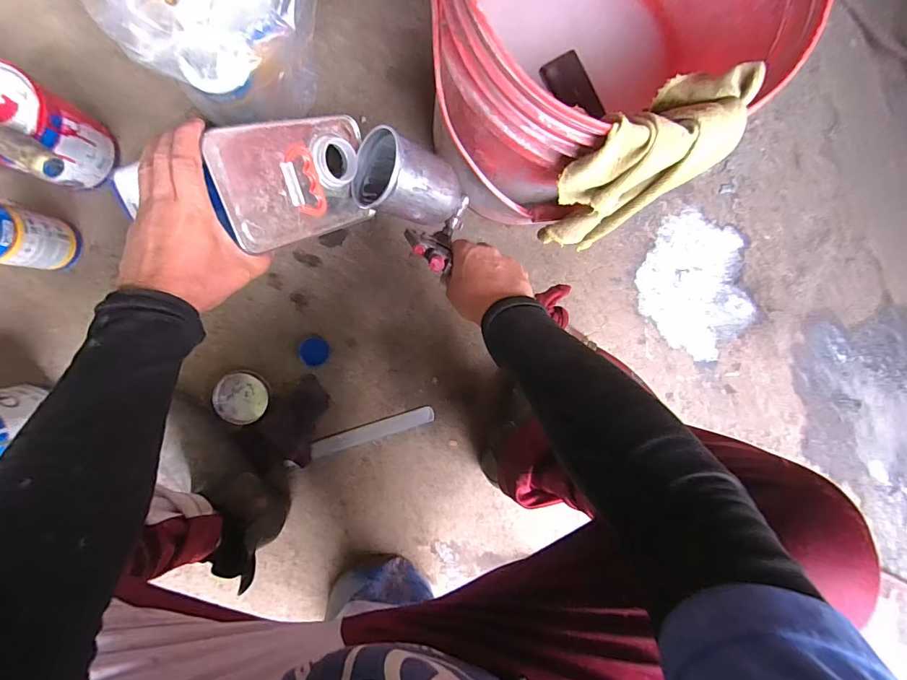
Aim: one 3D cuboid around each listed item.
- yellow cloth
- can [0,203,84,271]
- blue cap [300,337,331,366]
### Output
[{"bbox_3d":[0.167,-0.159,0.399,0.140,0.182,0.082,-35,96,-5],"label":"yellow cloth"},{"bbox_3d":[-0.543,-0.127,0.517,0.070,0.134,0.069,0,91,-8],"label":"can"},{"bbox_3d":[-0.207,0.018,0.627,0.039,0.025,0.043,3,91,-8],"label":"blue cap"}]

